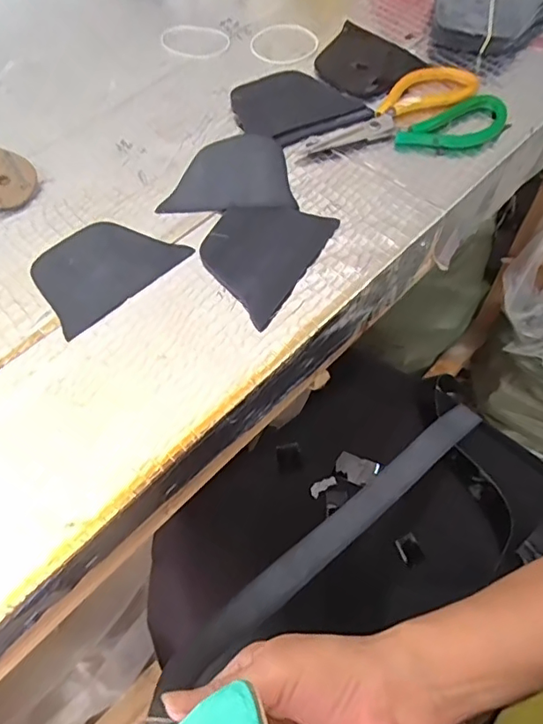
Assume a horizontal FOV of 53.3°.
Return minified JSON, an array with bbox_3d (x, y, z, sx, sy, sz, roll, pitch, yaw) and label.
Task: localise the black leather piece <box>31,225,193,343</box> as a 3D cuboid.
[{"bbox_3d":[-0.137,-0.081,0.436,0.111,0.004,0.086,-41,66,-19],"label":"black leather piece"}]

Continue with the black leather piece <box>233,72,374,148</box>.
[{"bbox_3d":[0.024,-0.251,0.524,0.115,0.008,0.095,-20,61,-9],"label":"black leather piece"}]

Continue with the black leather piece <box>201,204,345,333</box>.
[{"bbox_3d":[-0.011,-0.090,0.437,0.085,0.006,0.112,29,67,13],"label":"black leather piece"}]

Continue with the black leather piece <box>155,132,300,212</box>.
[{"bbox_3d":[-0.038,-0.170,0.480,0.108,0.006,0.090,-2,60,1],"label":"black leather piece"}]

